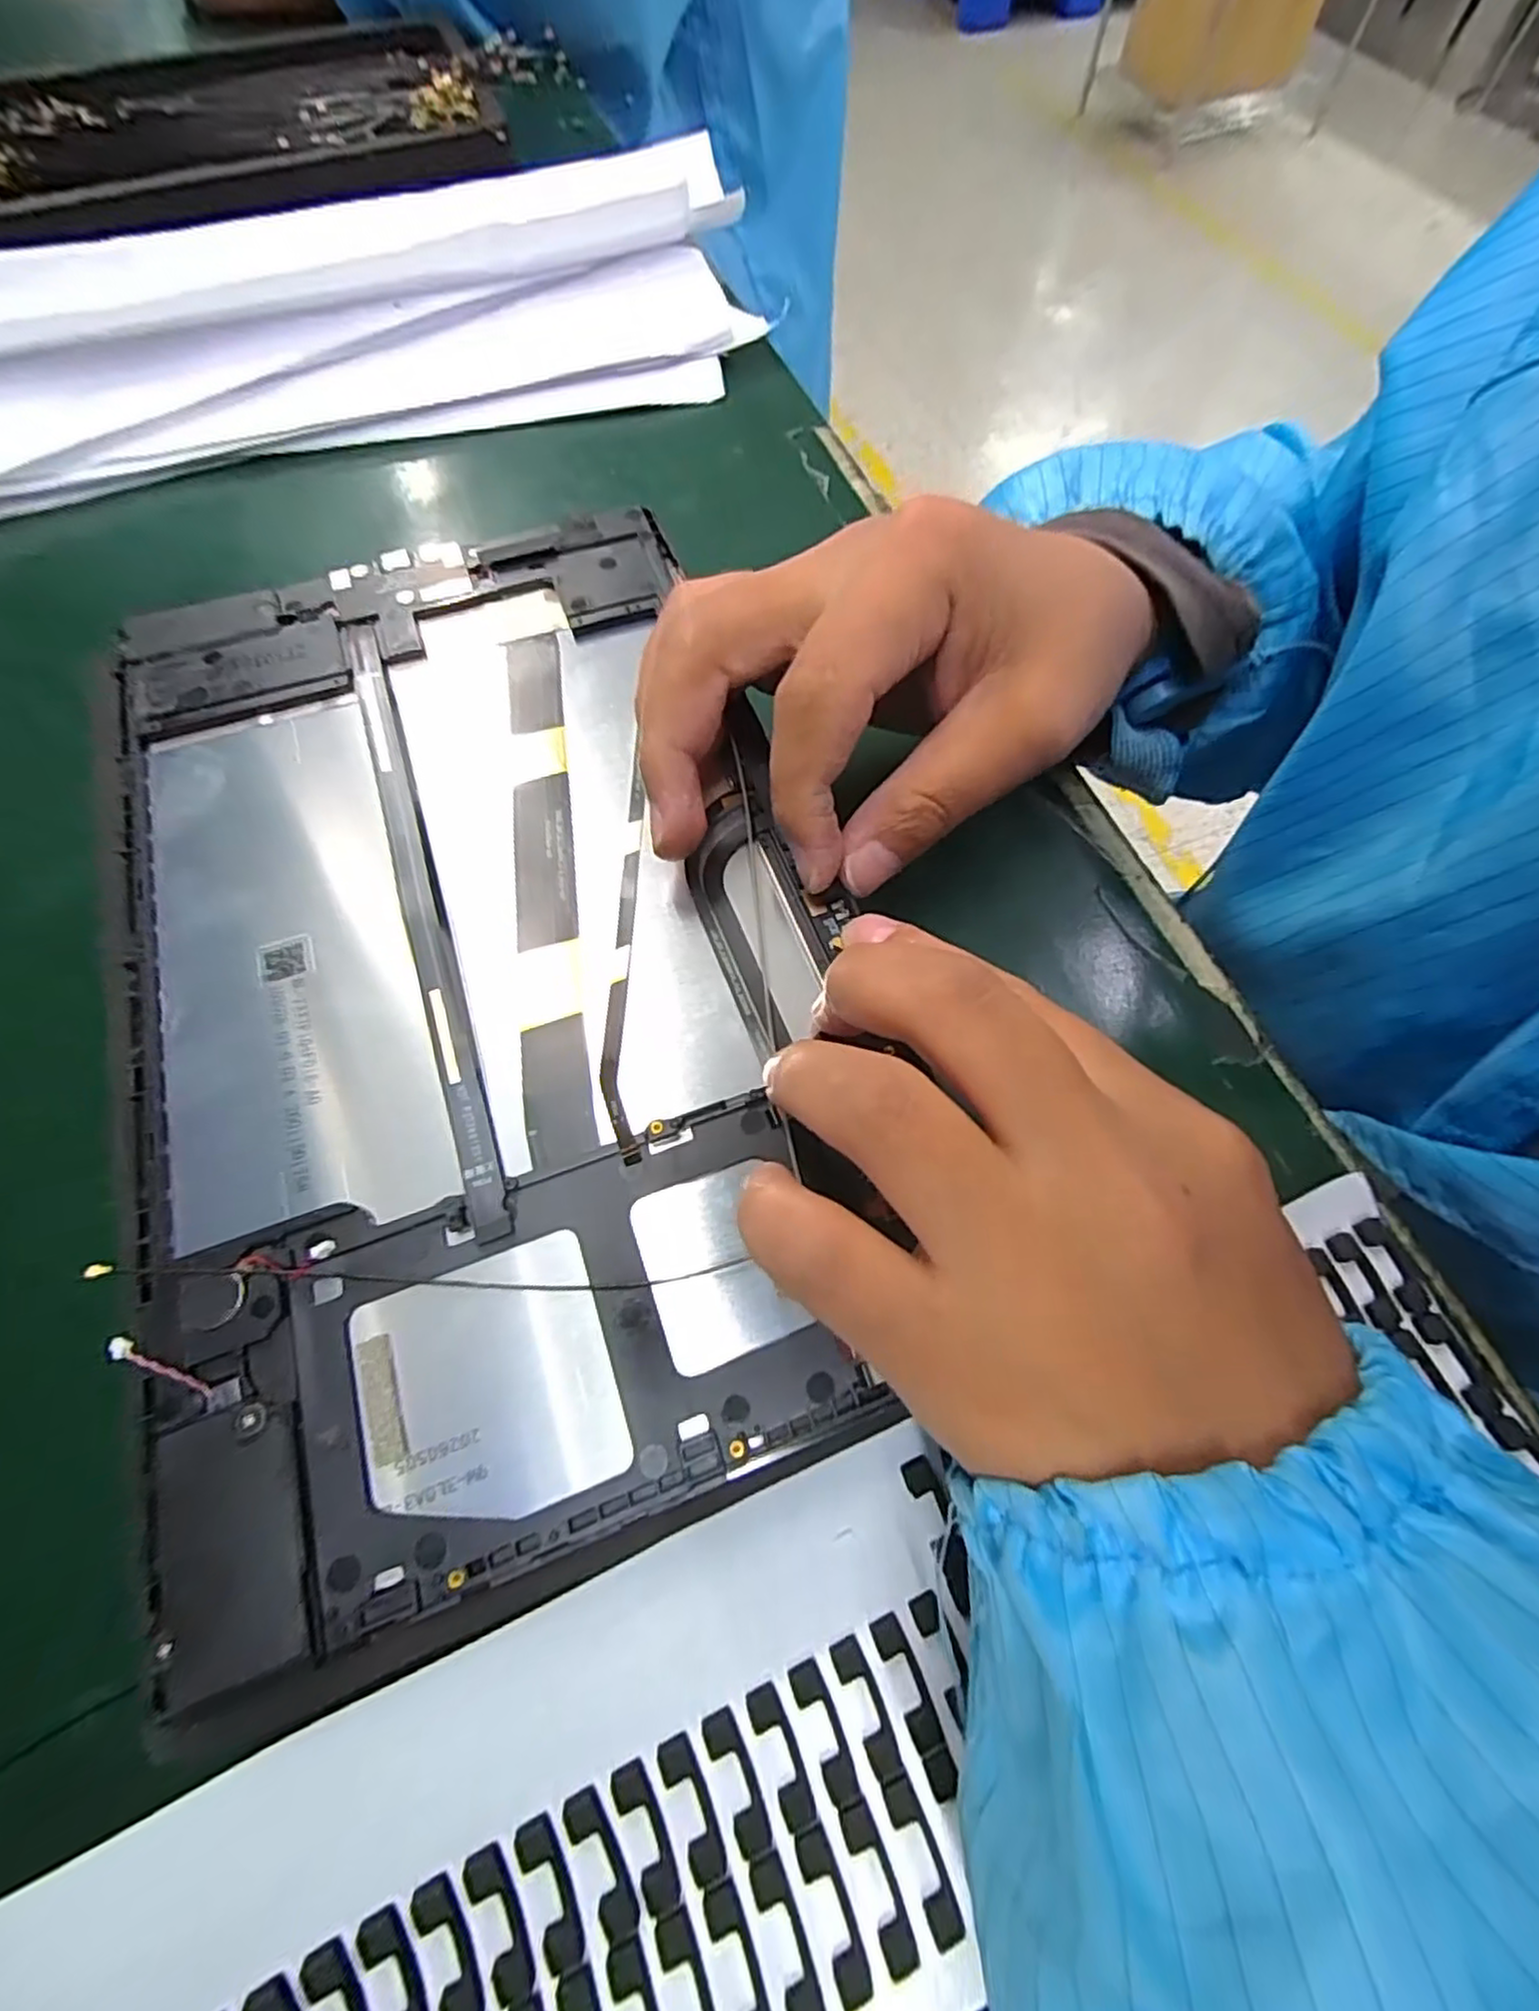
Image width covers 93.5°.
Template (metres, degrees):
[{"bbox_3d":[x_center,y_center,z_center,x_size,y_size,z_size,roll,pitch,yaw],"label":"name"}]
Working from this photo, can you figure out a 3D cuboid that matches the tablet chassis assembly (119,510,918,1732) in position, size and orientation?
[{"bbox_3d":[-0.063,-0.017,0.158,0.140,0.009,0.231,-20,69,-8],"label":"tablet chassis assembly"}]

